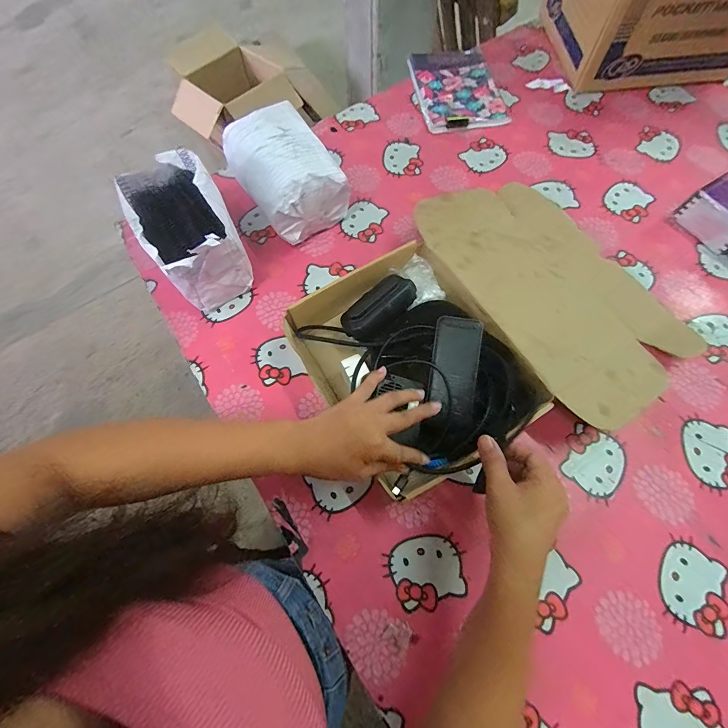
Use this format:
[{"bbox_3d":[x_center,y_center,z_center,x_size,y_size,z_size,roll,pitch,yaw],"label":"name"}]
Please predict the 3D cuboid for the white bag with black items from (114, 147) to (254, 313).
[{"bbox_3d":[-0.245,-0.185,0.520,0.117,0.134,0.202,-31,71,-10],"label":"white bag with black items"}]

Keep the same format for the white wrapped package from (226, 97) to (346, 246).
[{"bbox_3d":[-0.125,-0.291,0.568,0.131,0.117,0.178,-35,72,-11],"label":"white wrapped package"}]

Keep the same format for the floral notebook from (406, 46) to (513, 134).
[{"bbox_3d":[0.180,-0.534,0.703,0.150,0.021,0.213,-10,69,-3],"label":"floral notebook"}]

